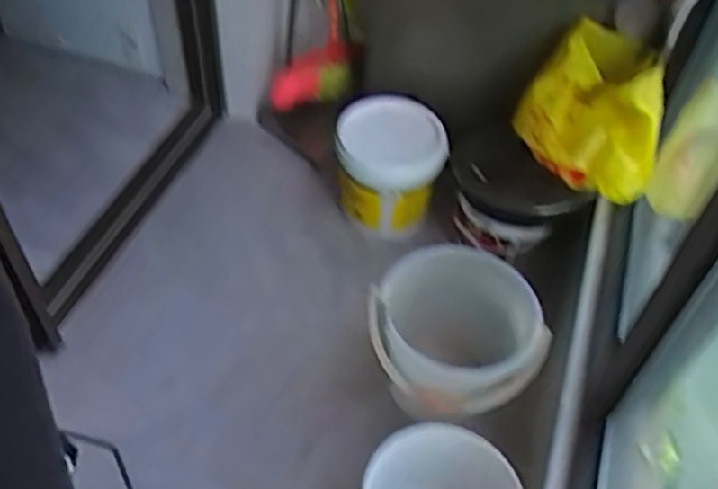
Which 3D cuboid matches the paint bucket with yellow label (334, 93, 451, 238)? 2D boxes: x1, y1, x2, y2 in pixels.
[{"bbox_3d":[0.070,-0.194,1.683,0.241,0.253,0.232,2,50,-3],"label":"paint bucket with yellow label"}]

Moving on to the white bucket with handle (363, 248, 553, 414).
[{"bbox_3d":[0.180,0.192,1.393,0.328,0.247,0.279,21,52,12],"label":"white bucket with handle"}]

